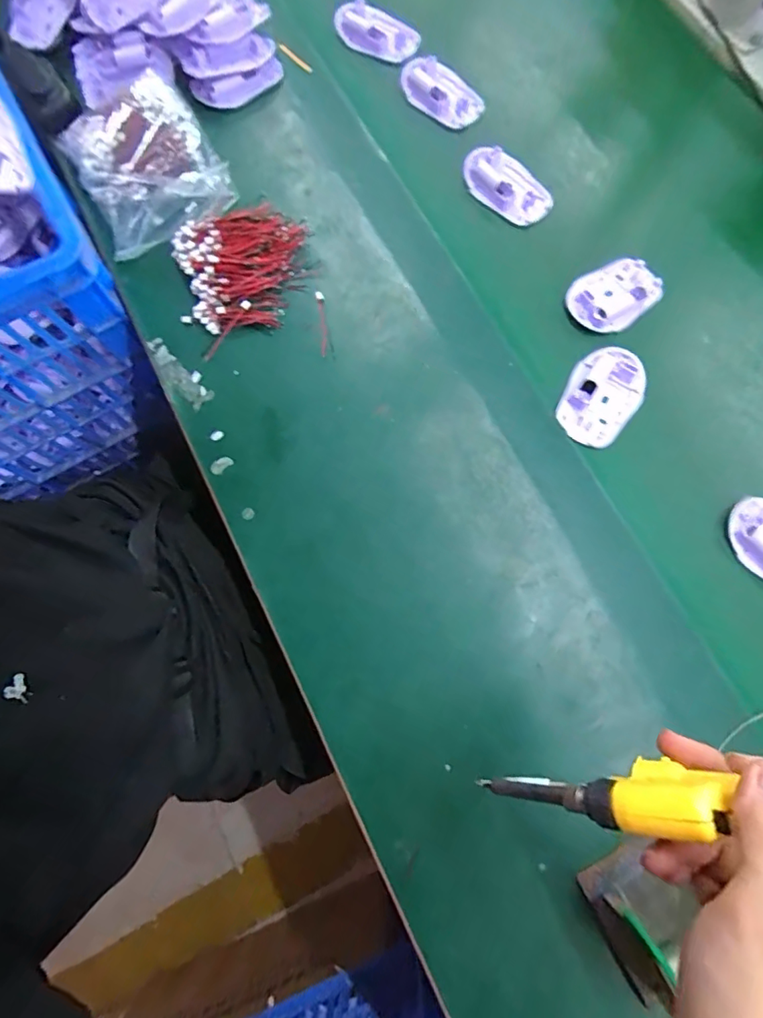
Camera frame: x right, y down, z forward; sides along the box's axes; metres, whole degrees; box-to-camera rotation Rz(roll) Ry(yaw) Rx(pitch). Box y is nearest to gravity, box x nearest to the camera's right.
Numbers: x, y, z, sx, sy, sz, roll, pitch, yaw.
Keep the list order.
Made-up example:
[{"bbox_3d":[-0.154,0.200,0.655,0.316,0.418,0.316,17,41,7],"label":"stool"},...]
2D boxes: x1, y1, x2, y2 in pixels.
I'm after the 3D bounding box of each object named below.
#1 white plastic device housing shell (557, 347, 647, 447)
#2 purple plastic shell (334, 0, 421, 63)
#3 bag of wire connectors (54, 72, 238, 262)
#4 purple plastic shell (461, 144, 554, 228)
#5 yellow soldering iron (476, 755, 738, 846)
[{"bbox_3d":[0.202,-0.104,0.454,0.064,0.015,0.091,35,79,8],"label":"white plastic device housing shell"},{"bbox_3d":[-0.007,-0.535,0.555,0.093,0.021,0.057,32,79,7],"label":"purple plastic shell"},{"bbox_3d":[-0.233,-0.341,0.494,0.135,0.048,0.163,-27,78,-6],"label":"bag of wire connectors"},{"bbox_3d":[0.130,-0.336,0.512,0.057,0.026,0.095,-42,80,-9],"label":"purple plastic shell"},{"bbox_3d":[0.151,0.117,0.198,0.235,0.032,0.025,-12,73,29],"label":"yellow soldering iron"}]

